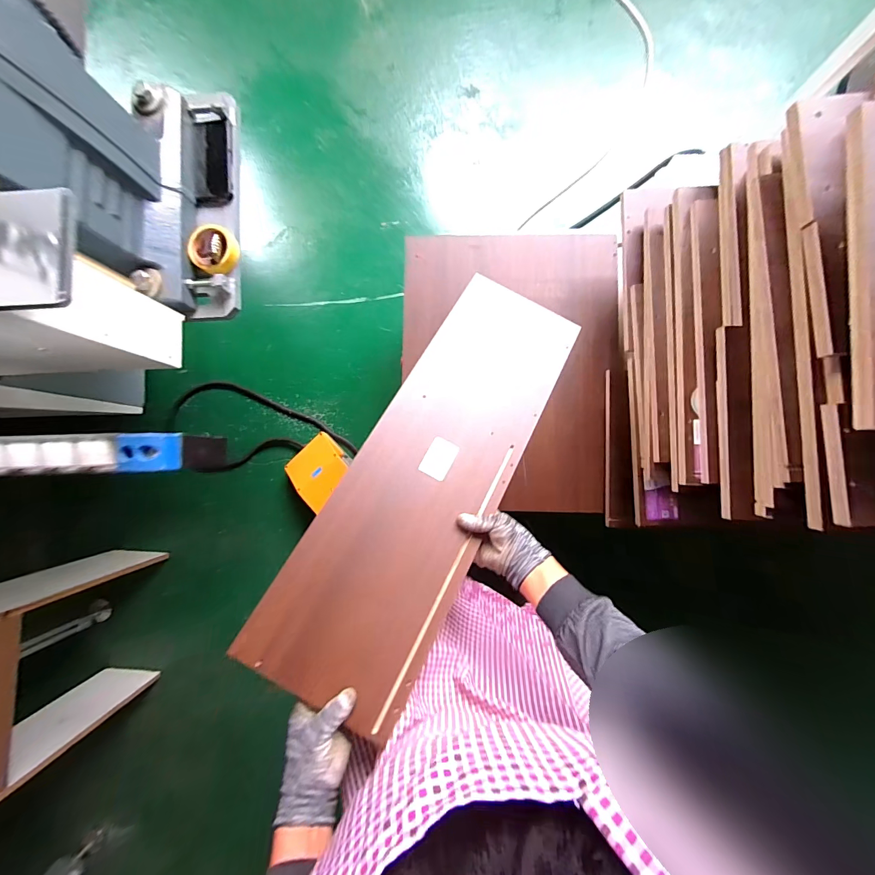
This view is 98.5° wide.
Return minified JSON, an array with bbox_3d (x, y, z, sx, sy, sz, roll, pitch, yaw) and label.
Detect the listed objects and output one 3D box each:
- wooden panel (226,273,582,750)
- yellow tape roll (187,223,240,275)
[{"bbox_3d":[0.005,0.032,0.601,0.223,0.019,0.713,29,69,3],"label":"wooden panel"},{"bbox_3d":[-0.456,-0.378,0.765,0.093,0.031,0.102,9,88,4],"label":"yellow tape roll"}]

